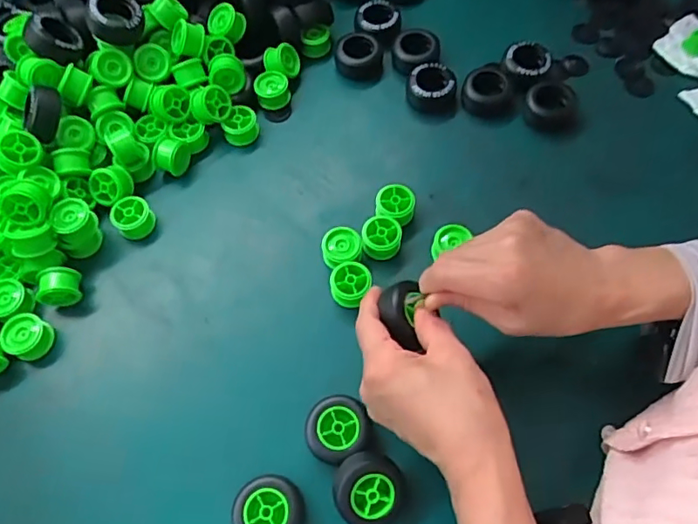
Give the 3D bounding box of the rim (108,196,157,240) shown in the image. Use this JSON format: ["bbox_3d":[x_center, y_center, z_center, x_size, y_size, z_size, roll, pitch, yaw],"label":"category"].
[{"bbox_3d":[-0.194,-0.040,0.497,0.033,0.020,0.034,-1,65,2],"label":"rim"}]

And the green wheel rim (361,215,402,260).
[{"bbox_3d":[0.029,-0.021,0.483,0.034,0.023,0.032,-1,65,2],"label":"green wheel rim"}]

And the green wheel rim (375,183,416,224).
[{"bbox_3d":[0.042,-0.051,0.493,0.035,0.017,0.034,-1,65,2],"label":"green wheel rim"}]

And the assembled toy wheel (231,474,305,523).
[{"bbox_3d":[-0.057,0.179,0.394,0.048,0.022,0.048,-1,65,2],"label":"assembled toy wheel"}]

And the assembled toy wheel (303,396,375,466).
[{"bbox_3d":[-0.009,0.125,0.414,0.048,0.024,0.045,-23,67,-8],"label":"assembled toy wheel"}]

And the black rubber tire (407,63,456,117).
[{"bbox_3d":[0.082,-0.171,0.541,0.048,0.020,0.047,5,66,4],"label":"black rubber tire"}]

